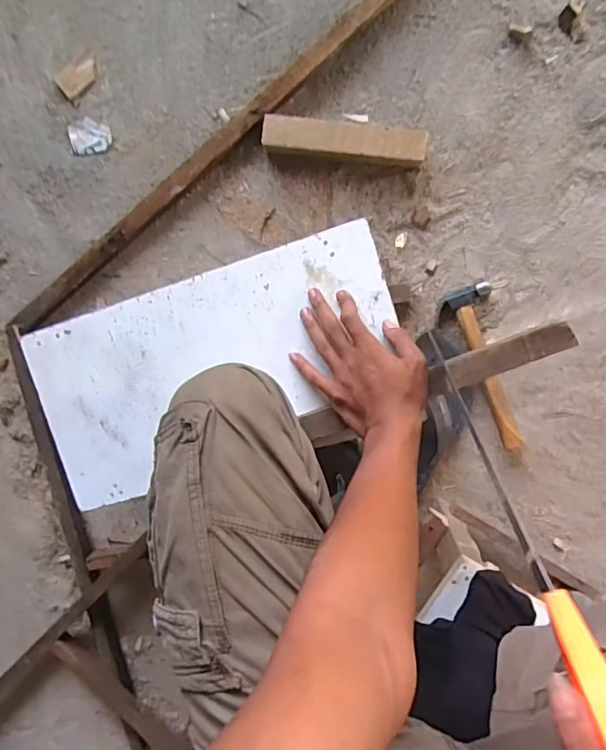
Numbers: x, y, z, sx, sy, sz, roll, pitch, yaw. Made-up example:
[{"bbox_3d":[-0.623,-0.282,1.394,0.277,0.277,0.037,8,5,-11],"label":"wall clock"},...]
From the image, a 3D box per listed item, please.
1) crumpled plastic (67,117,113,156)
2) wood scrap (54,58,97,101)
[{"bbox_3d":[-0.340,-0.379,0.835,0.070,0.004,0.052,-8,95,8],"label":"crumpled plastic"},{"bbox_3d":[-0.353,-0.468,0.824,0.067,0.008,0.043,-36,91,10],"label":"wood scrap"}]

